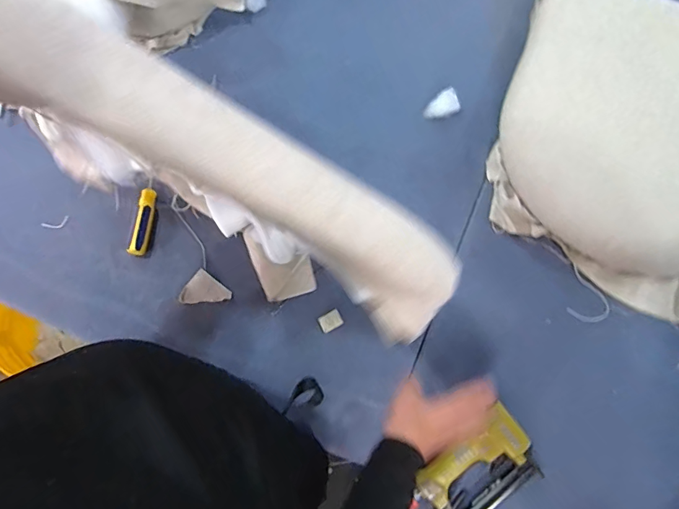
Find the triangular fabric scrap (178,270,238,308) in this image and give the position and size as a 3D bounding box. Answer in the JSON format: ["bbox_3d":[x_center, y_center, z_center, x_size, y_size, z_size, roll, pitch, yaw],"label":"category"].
[{"bbox_3d":[-0.220,0.073,0.735,0.083,0.004,0.061,39,82,7],"label":"triangular fabric scrap"}]

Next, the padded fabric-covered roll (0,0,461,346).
[{"bbox_3d":[-0.082,-0.058,0.349,0.429,0.084,0.097,29,78,-28],"label":"padded fabric-covered roll"}]

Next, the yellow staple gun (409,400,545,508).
[{"bbox_3d":[0.197,0.326,0.649,0.198,0.043,0.113,-38,81,-7],"label":"yellow staple gun"}]

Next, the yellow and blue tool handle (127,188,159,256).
[{"bbox_3d":[-0.326,-0.054,0.748,0.030,0.026,0.112,8,79,2],"label":"yellow and blue tool handle"}]

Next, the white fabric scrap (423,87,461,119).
[{"bbox_3d":[0.179,-0.259,0.777,0.066,0.004,0.040,-32,98,-3],"label":"white fabric scrap"}]

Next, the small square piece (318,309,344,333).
[{"bbox_3d":[-0.014,0.109,0.724,0.036,0.004,0.029,-32,81,-6],"label":"small square piece"}]

